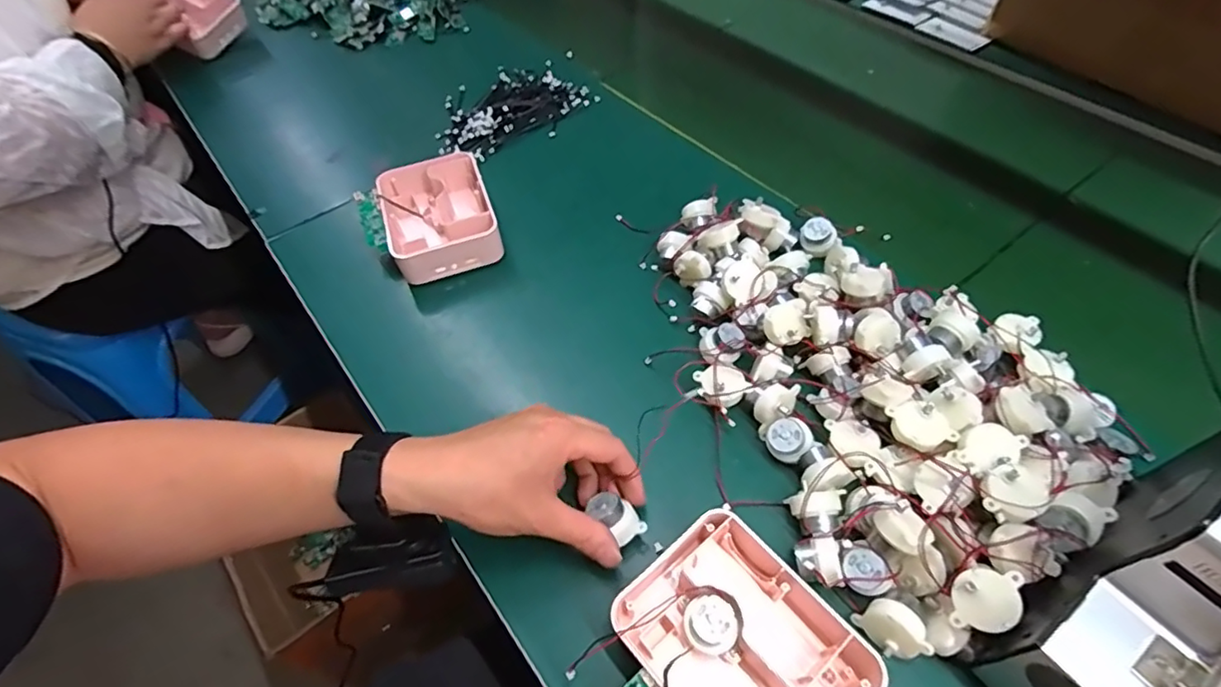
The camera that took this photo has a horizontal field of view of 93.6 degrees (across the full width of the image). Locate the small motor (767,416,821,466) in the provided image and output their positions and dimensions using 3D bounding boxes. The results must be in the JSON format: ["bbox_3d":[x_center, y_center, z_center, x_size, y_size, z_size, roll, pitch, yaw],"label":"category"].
[{"bbox_3d":[0.128,0.069,0.411,0.032,0.024,0.030,-35,67,10],"label":"small motor"}]

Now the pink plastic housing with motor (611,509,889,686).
[{"bbox_3d":[0.077,0.173,0.327,0.100,0.038,0.130,-32,59,-21],"label":"pink plastic housing with motor"}]

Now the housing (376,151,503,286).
[{"bbox_3d":[-0.169,-0.126,0.573,0.104,0.049,0.133,-17,54,-11],"label":"housing"}]

